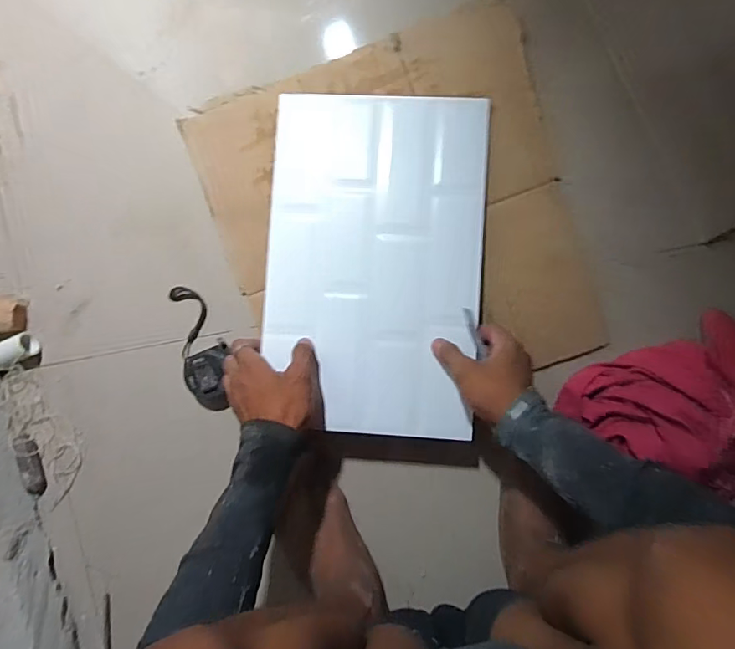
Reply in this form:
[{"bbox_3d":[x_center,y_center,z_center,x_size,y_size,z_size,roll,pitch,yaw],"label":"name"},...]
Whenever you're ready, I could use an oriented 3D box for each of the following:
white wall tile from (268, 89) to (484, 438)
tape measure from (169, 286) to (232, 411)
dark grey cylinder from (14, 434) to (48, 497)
[{"bbox_3d":[0.007,-0.070,0.580,0.249,0.015,0.390,4,92,6],"label":"white wall tile"},{"bbox_3d":[-0.213,0.030,0.642,0.060,0.033,0.166,-12,87,5],"label":"tape measure"},{"bbox_3d":[-0.451,0.191,0.660,0.021,0.028,0.085,-13,95,5],"label":"dark grey cylinder"}]

